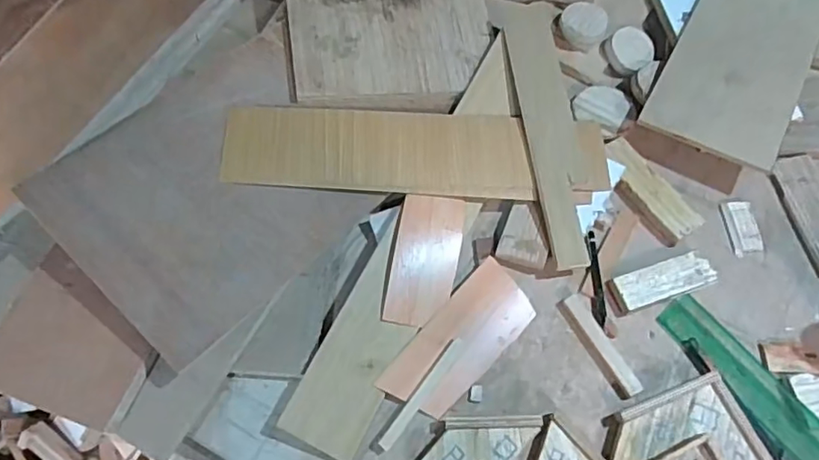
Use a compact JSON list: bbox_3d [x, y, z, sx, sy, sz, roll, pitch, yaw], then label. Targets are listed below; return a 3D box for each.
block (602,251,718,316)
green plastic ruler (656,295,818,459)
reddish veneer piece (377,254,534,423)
[{"bbox_3d":[0.285,0.058,0.654,0.121,0.014,0.043,-17,65,-7],"label":"block"},{"bbox_3d":[0.370,0.175,0.598,0.049,0.010,0.252,-38,66,-3],"label":"green plastic ruler"},{"bbox_3d":[0.057,0.121,0.635,0.079,0.004,0.186,42,71,13],"label":"reddish veneer piece"}]

